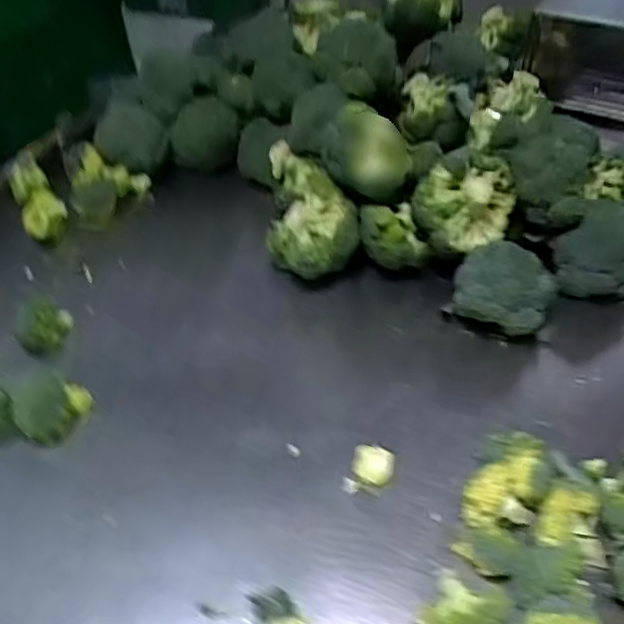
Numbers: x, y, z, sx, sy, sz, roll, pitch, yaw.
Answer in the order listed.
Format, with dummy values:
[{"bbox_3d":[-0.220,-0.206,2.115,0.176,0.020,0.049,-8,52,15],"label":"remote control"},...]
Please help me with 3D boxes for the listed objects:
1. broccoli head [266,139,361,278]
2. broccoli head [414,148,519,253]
[{"bbox_3d":[-0.003,-0.137,0.896,0.120,0.107,0.209,-4,46,-3],"label":"broccoli head"},{"bbox_3d":[0.197,-0.143,0.836,0.124,0.089,0.093,10,47,11],"label":"broccoli head"}]

